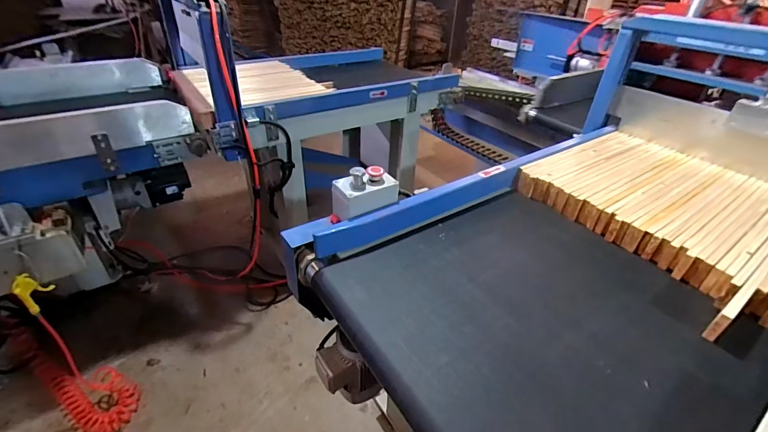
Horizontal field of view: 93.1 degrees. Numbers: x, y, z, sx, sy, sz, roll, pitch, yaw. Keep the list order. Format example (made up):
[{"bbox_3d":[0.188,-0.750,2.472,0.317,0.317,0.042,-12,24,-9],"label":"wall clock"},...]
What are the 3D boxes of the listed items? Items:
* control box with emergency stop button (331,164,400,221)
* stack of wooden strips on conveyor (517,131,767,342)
[{"bbox_3d":[-0.039,-0.054,0.786,0.128,0.096,0.071,-21,41,-30],"label":"control box with emergency stop button"},{"bbox_3d":[0.687,-0.021,0.864,0.584,0.059,0.586,-20,40,-28],"label":"stack of wooden strips on conveyor"}]

